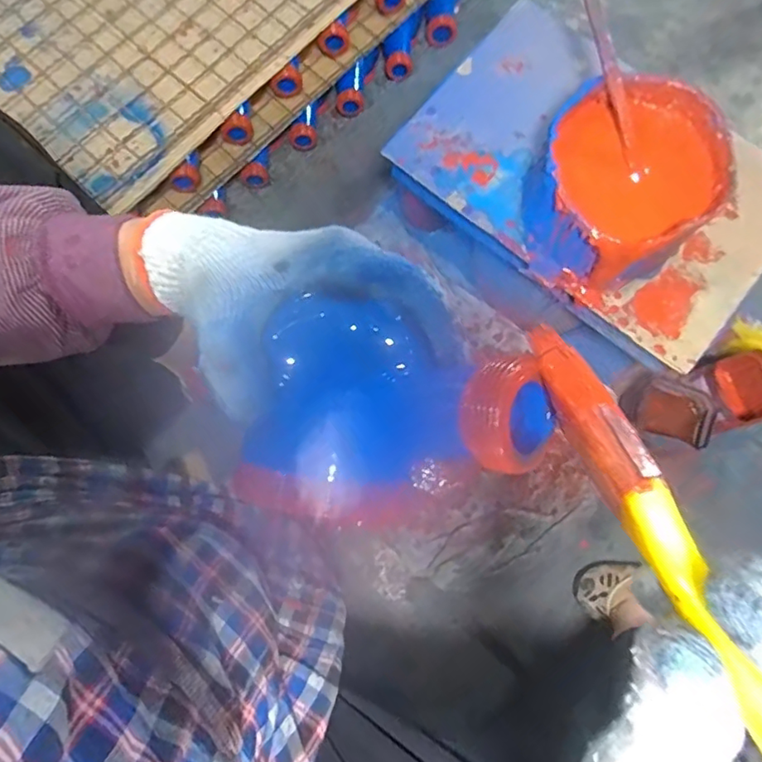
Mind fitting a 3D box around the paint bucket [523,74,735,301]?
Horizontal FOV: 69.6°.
[{"bbox_3d":[0.223,-0.183,0.523,0.177,0.092,0.159,-36,79,-6],"label":"paint bucket"}]

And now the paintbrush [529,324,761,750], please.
[{"bbox_3d":[0.082,0.052,0.147,0.015,0.012,0.167,-19,61,-3],"label":"paintbrush"}]

